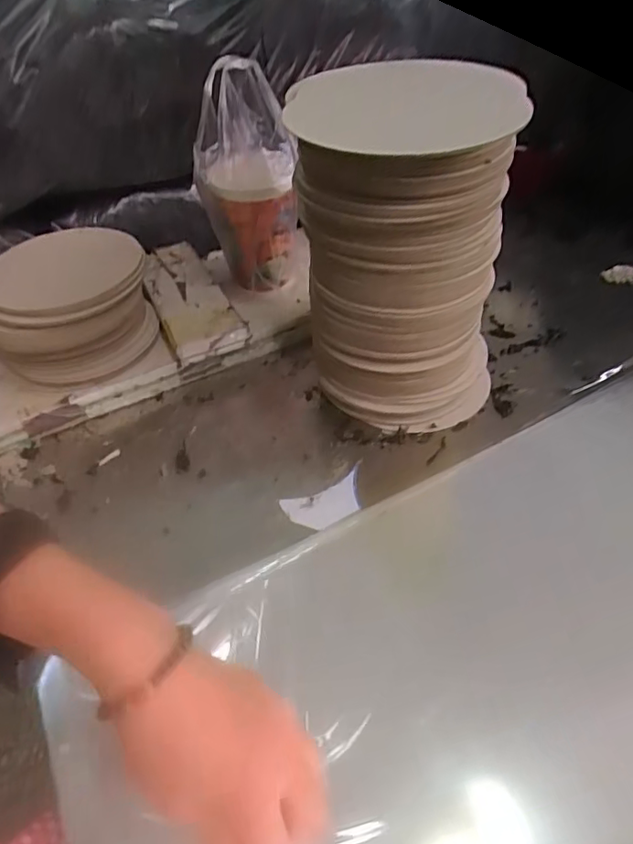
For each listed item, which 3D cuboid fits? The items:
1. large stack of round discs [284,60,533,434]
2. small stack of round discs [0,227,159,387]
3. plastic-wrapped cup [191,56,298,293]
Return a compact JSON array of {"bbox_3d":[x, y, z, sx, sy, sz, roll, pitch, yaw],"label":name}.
[{"bbox_3d":[0.069,-0.128,0.468,0.157,0.249,0.138,-11,46,-6],"label":"large stack of round discs"},{"bbox_3d":[-0.237,-0.115,0.563,0.151,0.070,0.156,-12,46,-7],"label":"small stack of round discs"},{"bbox_3d":[-0.069,-0.233,0.565,0.087,0.189,0.088,-2,45,2],"label":"plastic-wrapped cup"}]

